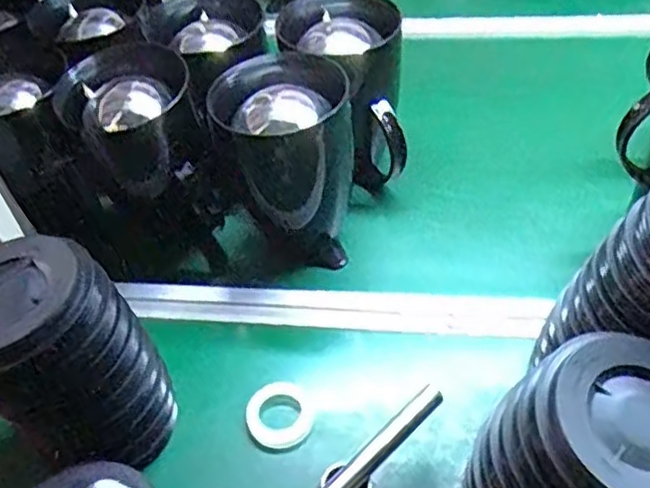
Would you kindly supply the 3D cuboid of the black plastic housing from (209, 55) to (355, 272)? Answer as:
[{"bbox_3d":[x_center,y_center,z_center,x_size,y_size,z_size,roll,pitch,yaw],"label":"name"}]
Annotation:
[{"bbox_3d":[-0.034,-0.086,0.703,0.123,0.174,0.108,10,48,15],"label":"black plastic housing"}]

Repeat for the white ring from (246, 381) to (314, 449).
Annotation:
[{"bbox_3d":[-0.040,0.147,0.598,0.055,0.013,0.059,-3,46,3],"label":"white ring"}]

